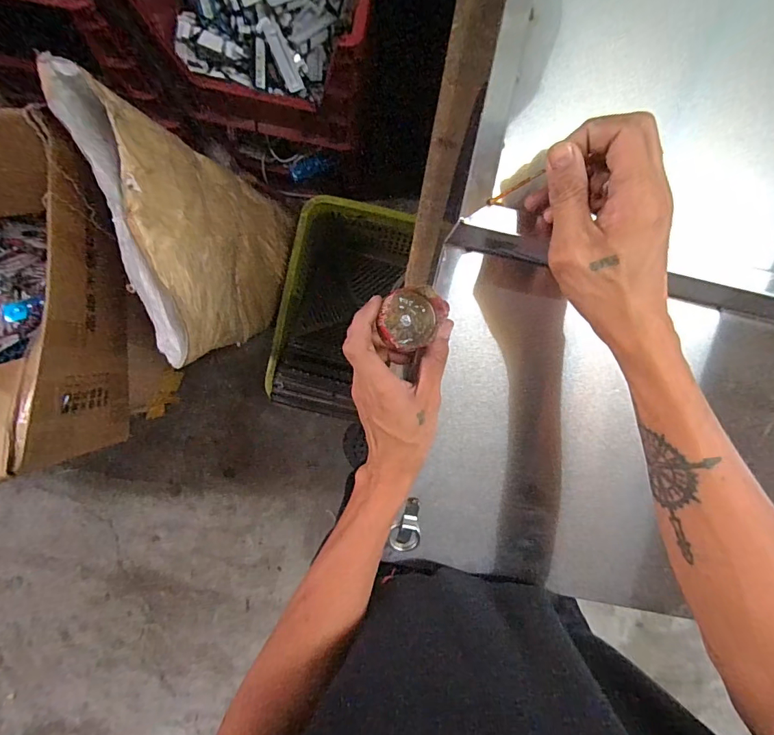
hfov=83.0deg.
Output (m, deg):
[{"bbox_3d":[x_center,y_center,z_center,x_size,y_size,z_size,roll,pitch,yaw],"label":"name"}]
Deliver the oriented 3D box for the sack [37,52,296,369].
[{"bbox_3d":[-0.329,-0.257,0.903,0.235,0.511,0.457,-21,91,-4],"label":"sack"}]

